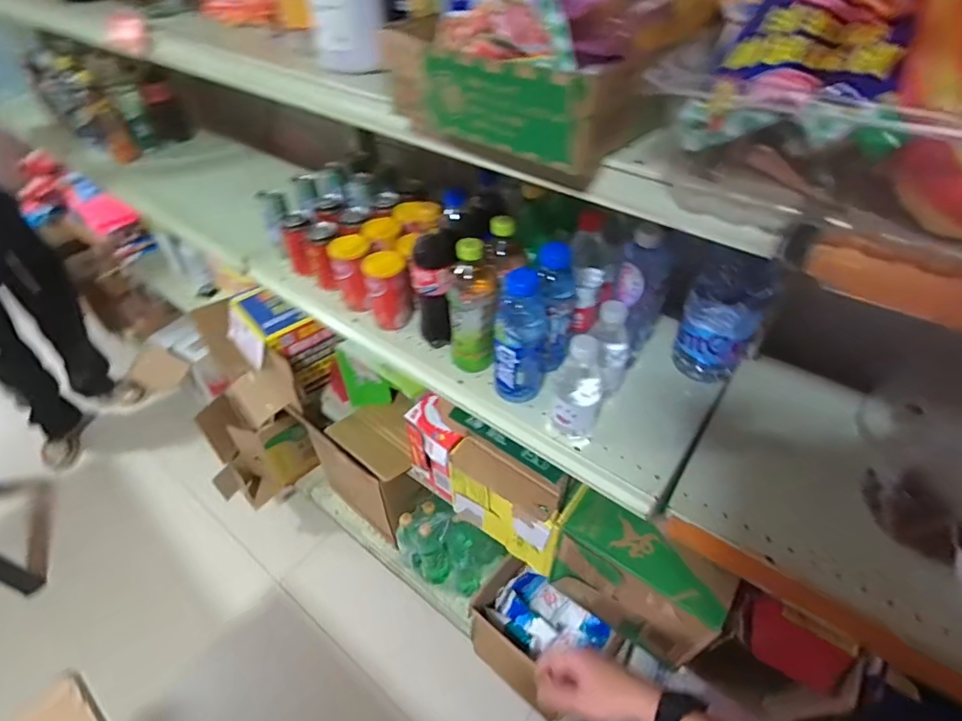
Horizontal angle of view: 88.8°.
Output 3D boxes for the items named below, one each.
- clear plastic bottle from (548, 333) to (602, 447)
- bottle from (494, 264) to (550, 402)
[{"bbox_3d":[0.128,0.038,0.643,0.058,0.155,0.060,13,47,14],"label":"clear plastic bottle"},{"bbox_3d":[0.055,-0.027,0.673,0.065,0.190,0.065,8,46,9],"label":"bottle"}]

